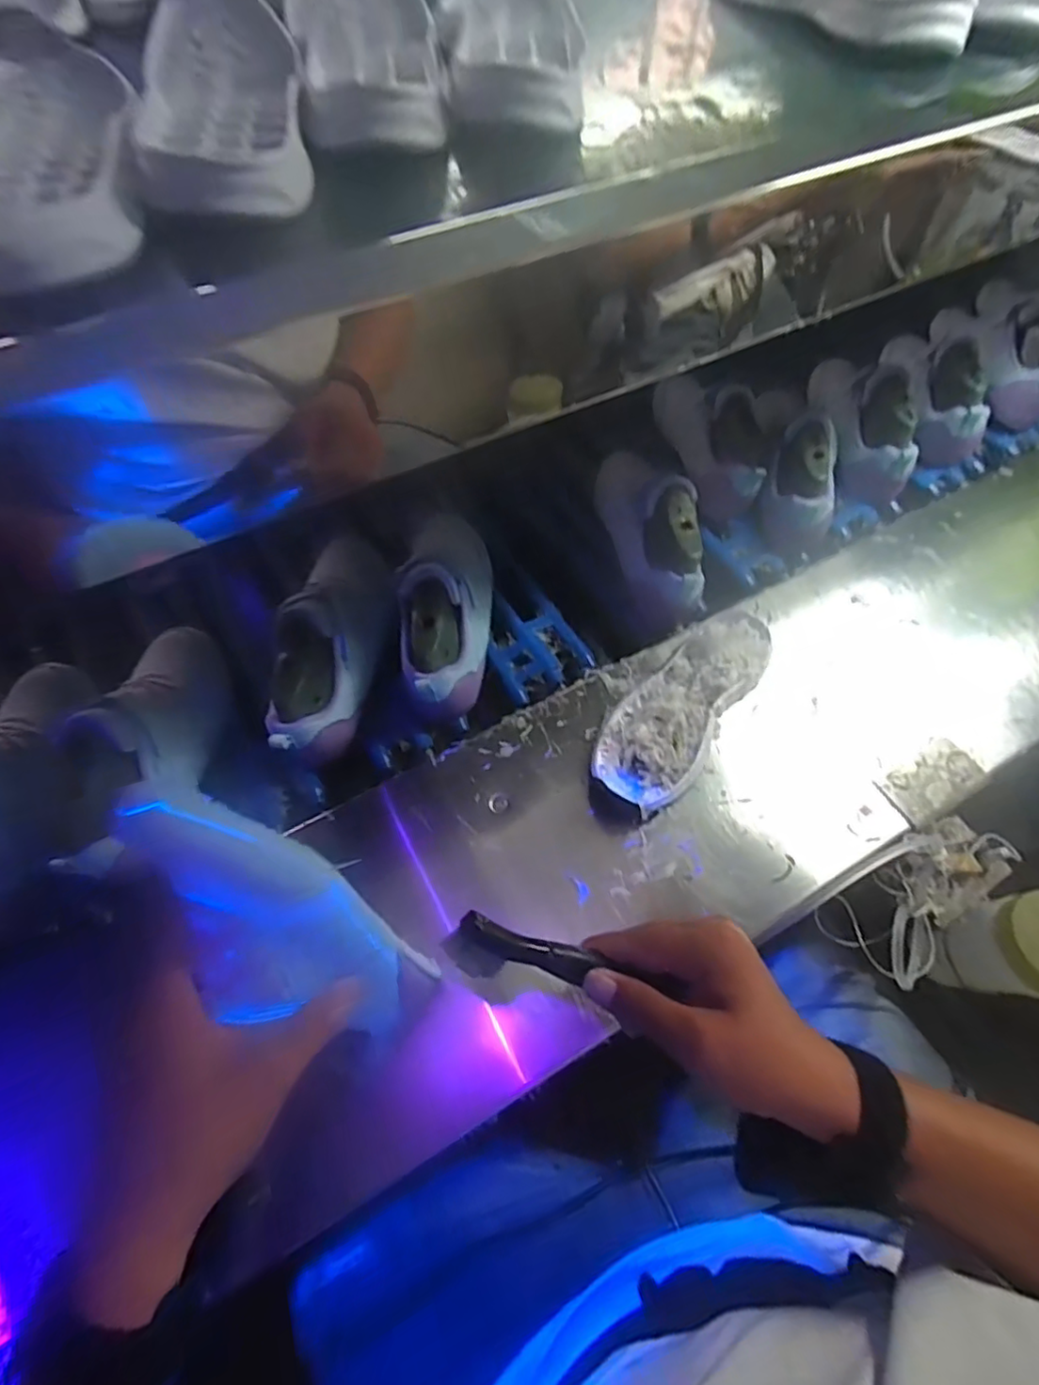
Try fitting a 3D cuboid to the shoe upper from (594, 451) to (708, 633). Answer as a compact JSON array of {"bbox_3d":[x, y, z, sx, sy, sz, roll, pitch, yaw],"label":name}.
[{"bbox_3d":[0.130,-0.163,0.627,0.072,0.106,0.225,-15,63,-4],"label":"shoe upper"}]

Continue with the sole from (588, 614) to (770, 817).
[{"bbox_3d":[0.137,0.008,0.518,0.083,0.038,0.210,35,68,19],"label":"sole"}]

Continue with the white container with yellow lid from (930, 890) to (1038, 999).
[{"bbox_3d":[0.400,0.209,0.499,0.072,0.101,0.076,-1,63,3],"label":"white container with yellow lid"}]

